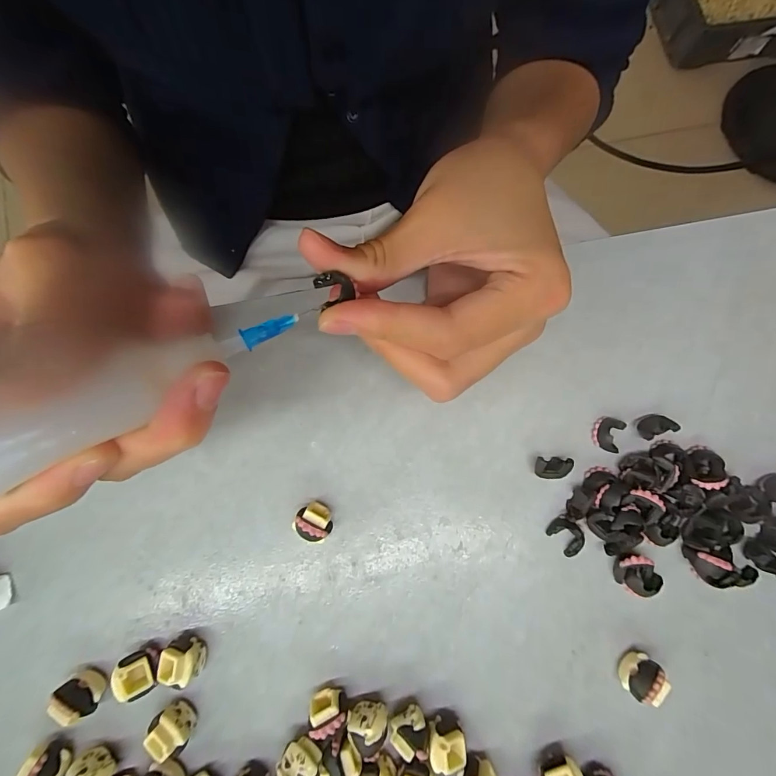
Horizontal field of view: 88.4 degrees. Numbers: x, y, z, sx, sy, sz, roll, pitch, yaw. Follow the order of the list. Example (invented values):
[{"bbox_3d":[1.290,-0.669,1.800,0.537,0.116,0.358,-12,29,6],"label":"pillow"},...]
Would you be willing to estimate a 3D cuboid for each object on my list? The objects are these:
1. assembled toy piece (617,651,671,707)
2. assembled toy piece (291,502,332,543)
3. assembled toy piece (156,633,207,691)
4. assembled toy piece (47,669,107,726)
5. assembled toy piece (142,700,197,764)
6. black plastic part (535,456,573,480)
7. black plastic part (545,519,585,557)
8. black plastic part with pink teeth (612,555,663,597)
[{"bbox_3d":[0.103,0.118,0.163,0.011,0.017,0.016,31,80,4],"label":"assembled toy piece"},{"bbox_3d":[-0.031,0.057,0.172,0.015,0.018,0.014,22,79,4],"label":"assembled toy piece"},{"bbox_3d":[-0.084,0.111,0.163,0.015,0.015,0.014,6,79,-1],"label":"assembled toy piece"},{"bbox_3d":[-0.122,0.122,0.159,0.011,0.017,0.016,-41,83,-8],"label":"assembled toy piece"},{"bbox_3d":[-0.086,0.135,0.158,0.014,0.014,0.015,-41,83,-8],"label":"assembled toy piece"},{"bbox_3d":[0.075,0.036,0.181,0.014,0.009,0.010,3,79,0],"label":"black plastic part"},{"bbox_3d":[0.080,0.066,0.178,0.012,0.006,0.015,-40,83,-8],"label":"black plastic part"},{"bbox_3d":[0.109,0.081,0.173,0.019,0.009,0.016,21,79,2],"label":"black plastic part with pink teeth"}]

